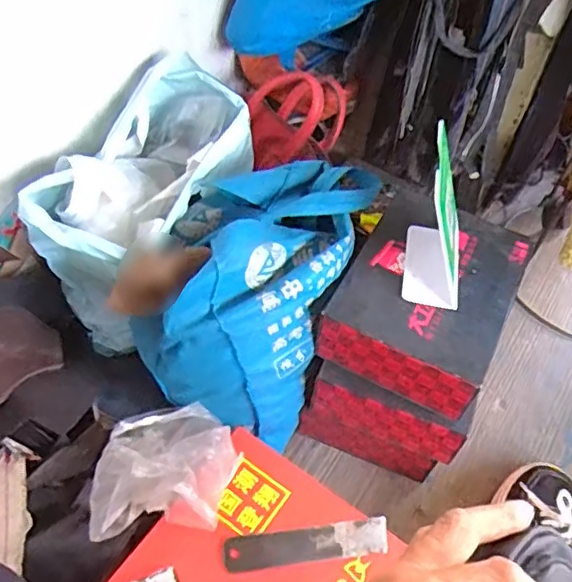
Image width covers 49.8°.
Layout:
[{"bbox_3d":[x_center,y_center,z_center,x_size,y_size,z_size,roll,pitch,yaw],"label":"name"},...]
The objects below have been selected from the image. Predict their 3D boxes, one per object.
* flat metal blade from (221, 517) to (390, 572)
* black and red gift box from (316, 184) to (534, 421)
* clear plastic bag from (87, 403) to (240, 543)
[{"bbox_3d":[0.020,0.235,0.571,0.151,0.006,0.033,-4,53,-6],"label":"flat metal blade"},{"bbox_3d":[0.154,0.005,0.655,0.167,0.080,0.207,25,56,15],"label":"black and red gift box"},{"bbox_3d":[-0.112,0.166,0.578,0.117,0.041,0.139,13,53,6],"label":"clear plastic bag"}]

